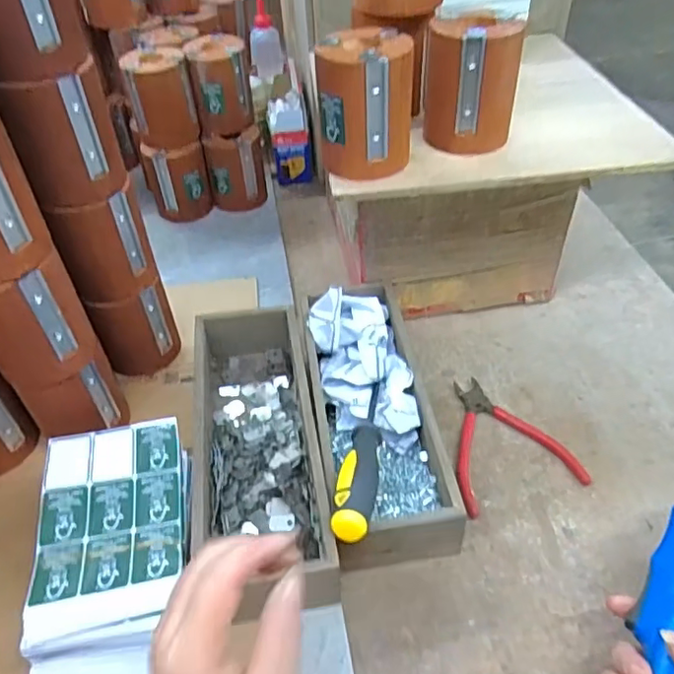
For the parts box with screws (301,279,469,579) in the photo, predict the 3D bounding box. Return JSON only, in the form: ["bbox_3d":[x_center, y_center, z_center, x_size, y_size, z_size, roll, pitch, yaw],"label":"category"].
[{"bbox_3d":[0.030,0.062,0.531,0.097,0.089,0.274,-7,45,-4],"label":"parts box with screws"}]

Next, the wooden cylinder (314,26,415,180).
[{"bbox_3d":[0.024,-0.195,0.493,0.080,0.097,0.074,2,45,4],"label":"wooden cylinder"}]

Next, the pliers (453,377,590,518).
[{"bbox_3d":[0.144,0.092,0.548,0.114,0.015,0.141,-15,46,-11],"label":"pliers"}]

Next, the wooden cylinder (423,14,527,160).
[{"bbox_3d":[0.119,-0.224,0.516,0.077,0.097,0.069,8,45,9],"label":"wooden cylinder"}]

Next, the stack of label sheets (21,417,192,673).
[{"bbox_3d":[-0.165,0.163,0.445,0.113,0.075,0.180,-5,45,-4],"label":"stack of label sheets"}]

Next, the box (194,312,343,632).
[{"bbox_3d":[-0.068,0.090,0.518,0.100,0.074,0.273,-8,45,-5],"label":"box"}]

